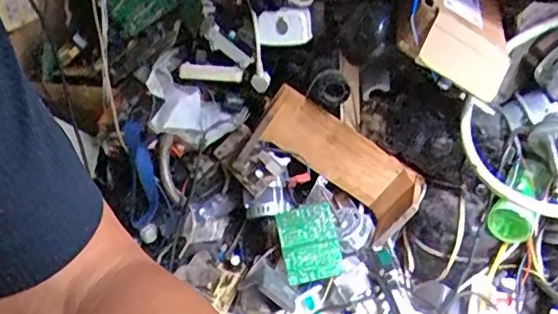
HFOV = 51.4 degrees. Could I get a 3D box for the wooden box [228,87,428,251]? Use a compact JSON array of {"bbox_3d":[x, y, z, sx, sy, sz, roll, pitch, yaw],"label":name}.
[{"bbox_3d":[0.091,0.011,0.979,0.300,0.118,0.130,34,41,8],"label":"wooden box"}]

